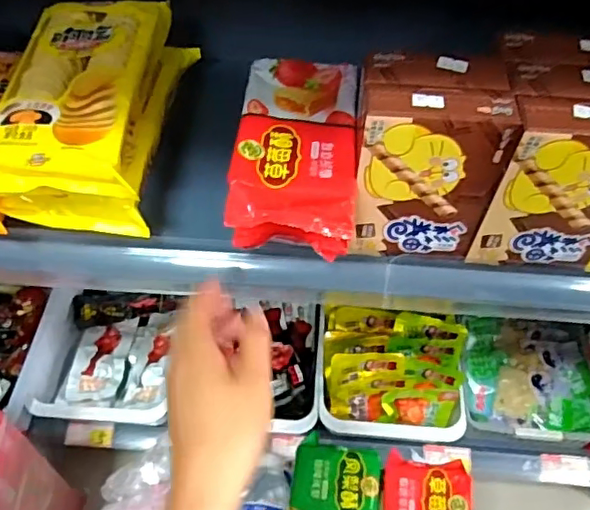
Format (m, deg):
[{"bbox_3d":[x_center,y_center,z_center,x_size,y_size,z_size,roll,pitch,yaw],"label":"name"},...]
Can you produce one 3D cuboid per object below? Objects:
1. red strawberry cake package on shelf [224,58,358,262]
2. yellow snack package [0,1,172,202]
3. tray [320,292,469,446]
[{"bbox_3d":[0.002,-0.084,0.495,0.095,0.074,0.176,4,53,2],"label":"red strawberry cake package on shelf"},{"bbox_3d":[-0.186,-0.146,0.512,0.123,0.048,0.242,3,53,1],"label":"yellow snack package"},{"bbox_3d":[0.139,0.157,0.835,0.213,0.071,0.202,8,53,5],"label":"tray"}]

